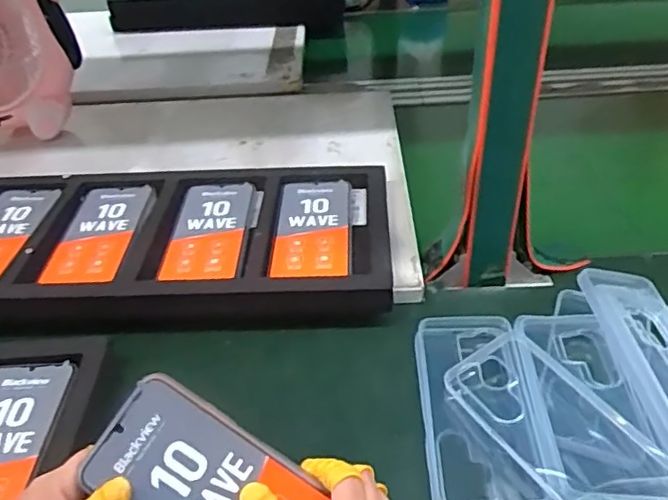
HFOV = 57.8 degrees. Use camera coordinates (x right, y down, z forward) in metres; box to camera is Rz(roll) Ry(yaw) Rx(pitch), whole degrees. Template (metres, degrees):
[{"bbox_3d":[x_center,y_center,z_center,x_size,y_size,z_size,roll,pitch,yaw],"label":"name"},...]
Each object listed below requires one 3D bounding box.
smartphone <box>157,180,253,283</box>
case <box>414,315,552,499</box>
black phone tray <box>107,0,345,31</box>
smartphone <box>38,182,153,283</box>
[{"bbox_3d":[-0.130,-0.021,0.631,0.075,0.006,0.167,-2,38,2],"label":"smartphone"},{"bbox_3d":[0.112,0.120,0.479,0.083,0.022,0.180,0,39,1],"label":"case"},{"bbox_3d":[-0.222,-0.551,1.323,0.484,0.060,0.238,-2,38,2],"label":"black phone tray"},{"bbox_3d":[-0.249,-0.021,0.641,0.074,0.006,0.174,-2,38,1],"label":"smartphone"}]

